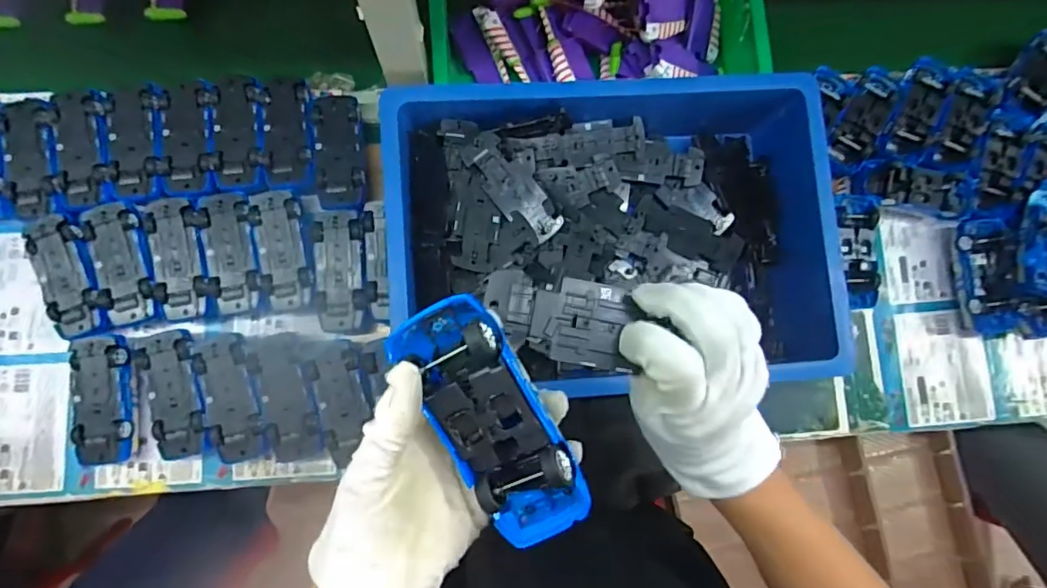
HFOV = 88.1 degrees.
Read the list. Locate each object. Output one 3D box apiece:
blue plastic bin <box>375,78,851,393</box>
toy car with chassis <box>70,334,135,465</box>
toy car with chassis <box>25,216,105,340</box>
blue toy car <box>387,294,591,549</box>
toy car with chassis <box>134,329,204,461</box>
[{"bbox_3d":[0.089,-0.057,0.576,0.432,0.112,0.309,-6,82,-4],"label":"blue plastic bin"},{"bbox_3d":[-0.428,0.109,0.561,0.050,0.051,0.127,0,81,-4],"label":"toy car with chassis"},{"bbox_3d":[-0.470,-0.015,0.572,0.053,0.048,0.122,-20,83,-6],"label":"toy car with chassis"},{"bbox_3d":[-0.015,0.066,0.274,0.050,0.045,0.129,-29,98,-7],"label":"blue toy car"},{"bbox_3d":[-0.361,0.106,0.566,0.059,0.044,0.128,-11,82,-5],"label":"toy car with chassis"}]

